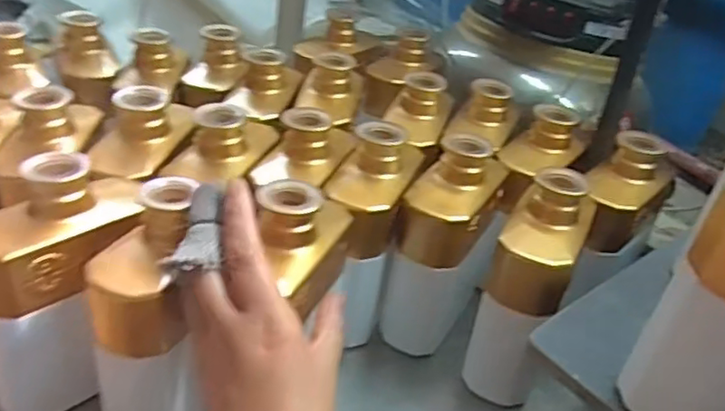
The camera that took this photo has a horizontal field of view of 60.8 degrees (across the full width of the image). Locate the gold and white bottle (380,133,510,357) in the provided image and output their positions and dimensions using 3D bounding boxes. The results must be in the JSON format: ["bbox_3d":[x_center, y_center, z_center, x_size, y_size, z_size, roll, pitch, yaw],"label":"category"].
[{"bbox_3d":[0.066,0.030,0.497,0.061,0.166,0.101,18,38,15],"label":"gold and white bottle"}]

